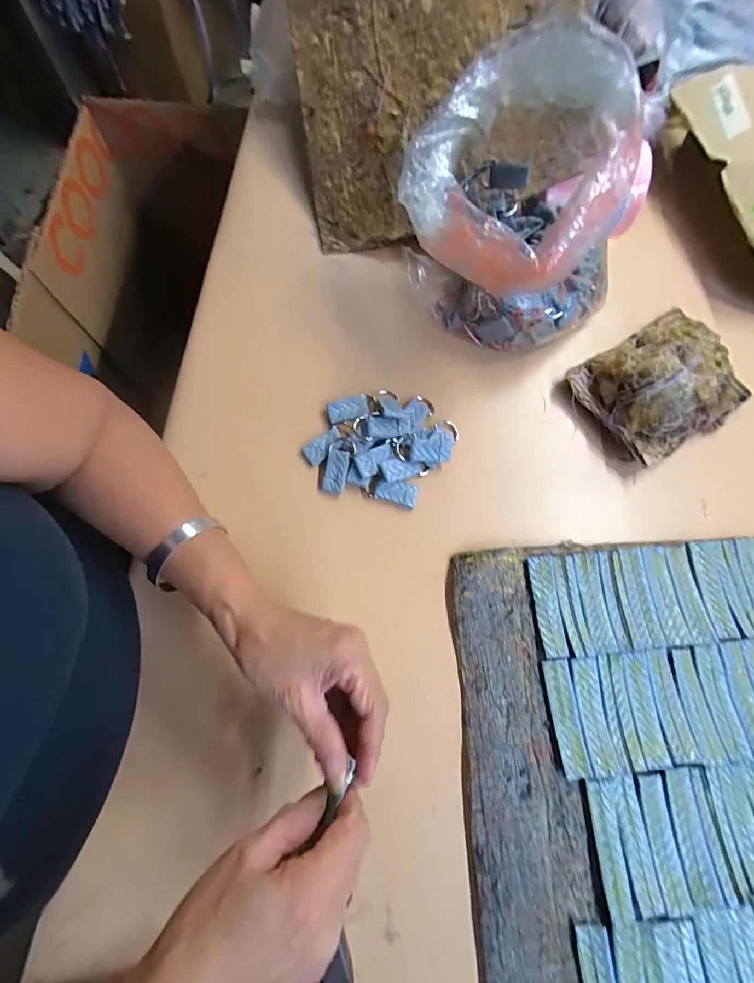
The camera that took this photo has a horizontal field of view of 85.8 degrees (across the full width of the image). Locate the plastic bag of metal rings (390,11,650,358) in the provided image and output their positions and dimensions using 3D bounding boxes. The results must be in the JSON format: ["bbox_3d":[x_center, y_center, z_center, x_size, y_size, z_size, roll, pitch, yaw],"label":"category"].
[{"bbox_3d":[0.134,-0.253,0.357,0.190,0.160,0.201,39,74,10],"label":"plastic bag of metal rings"}]

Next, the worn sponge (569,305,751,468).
[{"bbox_3d":[0.262,-0.101,0.365,0.132,0.063,0.114,-26,75,-10],"label":"worn sponge"}]

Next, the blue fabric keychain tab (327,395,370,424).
[{"bbox_3d":[-0.025,-0.075,0.373,0.039,0.006,0.020,-20,90,-13],"label":"blue fabric keychain tab"}]

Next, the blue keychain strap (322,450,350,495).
[{"bbox_3d":[-0.036,-0.017,0.351,0.018,0.005,0.038,11,84,1],"label":"blue keychain strap"}]

